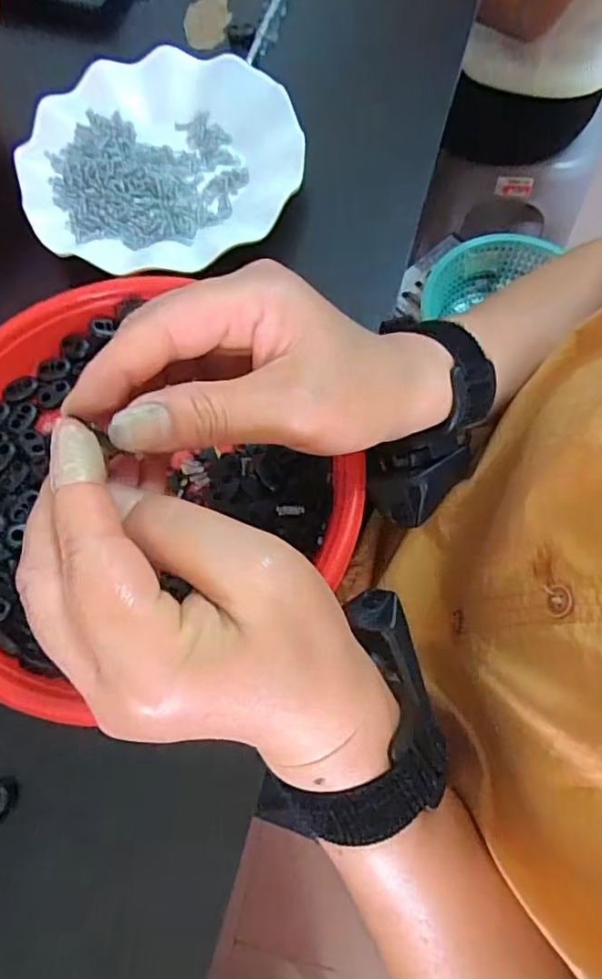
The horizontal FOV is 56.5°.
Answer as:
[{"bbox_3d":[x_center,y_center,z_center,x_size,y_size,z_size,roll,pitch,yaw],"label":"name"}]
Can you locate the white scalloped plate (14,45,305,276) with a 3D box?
[{"bbox_3d":[-0.094,-0.226,0.386,0.182,0.025,0.182,0,71,1],"label":"white scalloped plate"}]

